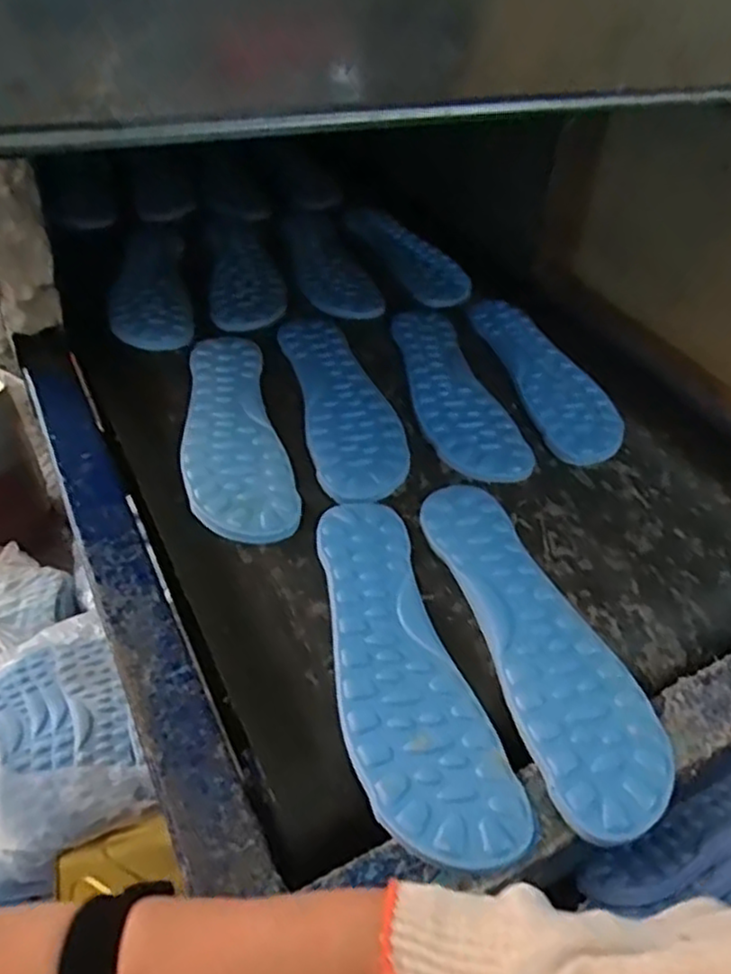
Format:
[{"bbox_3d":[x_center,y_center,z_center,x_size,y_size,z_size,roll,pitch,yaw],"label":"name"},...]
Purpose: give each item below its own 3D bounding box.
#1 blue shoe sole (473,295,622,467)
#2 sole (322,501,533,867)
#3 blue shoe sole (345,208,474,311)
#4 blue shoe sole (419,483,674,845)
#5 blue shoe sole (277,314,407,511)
[{"bbox_3d":[0.179,-0.119,0.712,0.087,0.014,0.270,-7,42,-11],"label":"blue shoe sole"},{"bbox_3d":[0.018,0.104,0.445,0.079,0.006,0.261,-10,43,-14],"label":"sole"},{"bbox_3d":[0.054,-0.295,0.887,0.079,0.008,0.256,-15,45,-19],"label":"blue shoe sole"},{"bbox_3d":[0.111,0.091,0.467,0.080,0.012,0.263,-9,43,-14],"label":"blue shoe sole"},{"bbox_3d":[-0.023,-0.086,0.656,0.082,0.010,0.290,-7,43,-11],"label":"blue shoe sole"}]

